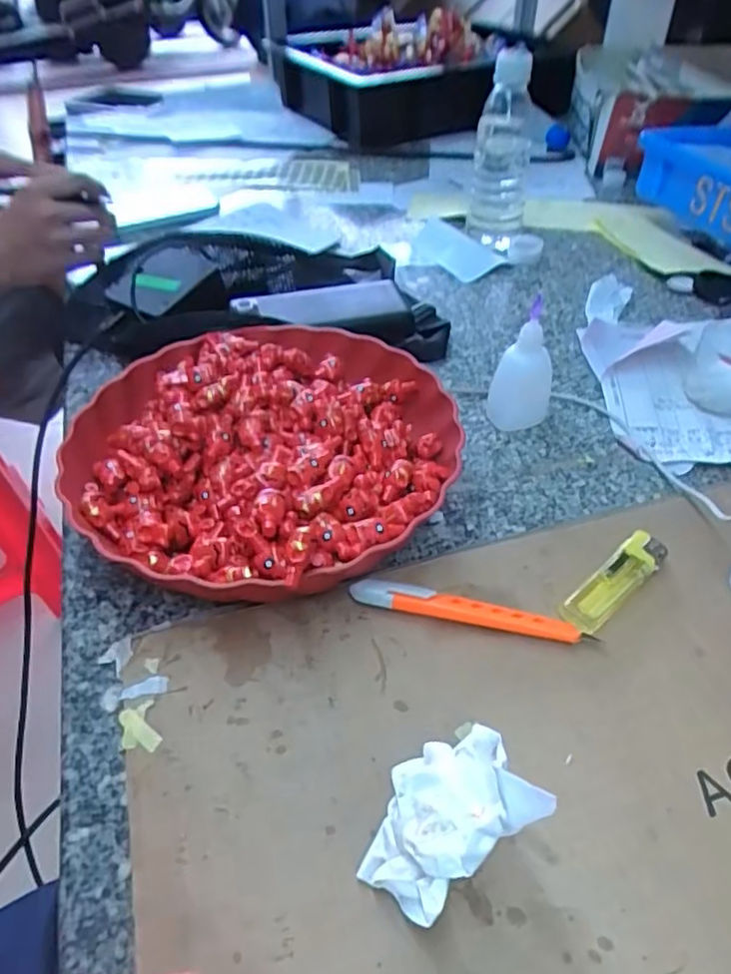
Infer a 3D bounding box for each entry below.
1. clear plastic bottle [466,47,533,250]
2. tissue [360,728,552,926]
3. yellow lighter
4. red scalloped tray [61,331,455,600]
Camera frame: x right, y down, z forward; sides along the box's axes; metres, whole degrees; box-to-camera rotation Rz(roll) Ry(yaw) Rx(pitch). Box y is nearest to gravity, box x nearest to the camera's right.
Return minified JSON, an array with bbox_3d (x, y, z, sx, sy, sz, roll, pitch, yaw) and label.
[{"bbox_3d":[0.137,-0.336,0.666,0.057,0.179,0.050,3,43,9],"label":"clear plastic bottle"},{"bbox_3d":[0.029,0.127,0.254,0.066,0.068,0.053,-19,46,-18],"label":"tissue"},{"bbox_3d":[0.140,0.054,0.366,0.082,0.009,0.022,-34,49,-27],"label":"yellow lighter"},{"bbox_3d":[-0.061,-0.025,0.421,0.228,0.063,0.235,19,48,24],"label":"red scalloped tray"}]

